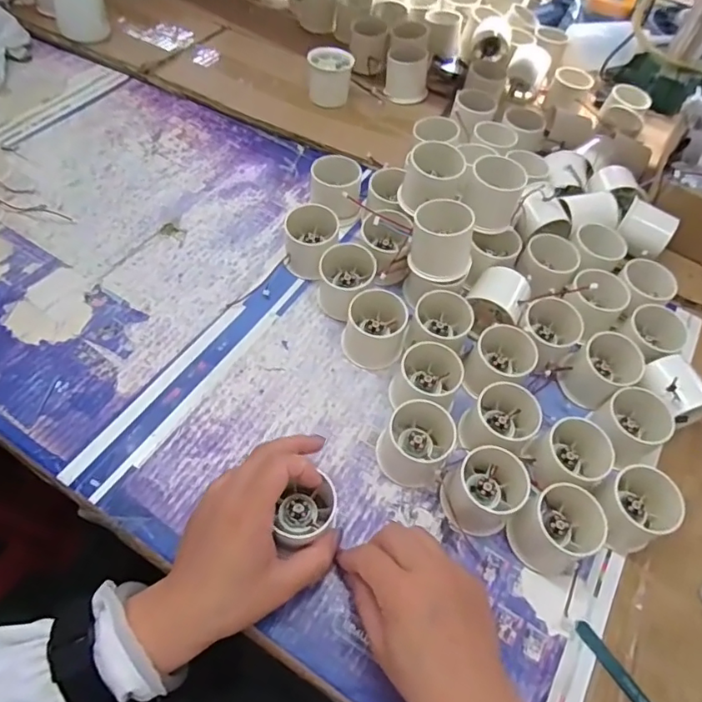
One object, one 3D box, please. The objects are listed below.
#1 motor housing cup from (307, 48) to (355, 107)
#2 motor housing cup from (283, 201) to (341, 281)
[{"bbox_3d":[-0.027,-0.343,0.665,0.054,0.046,0.055,3,57,-5],"label":"motor housing cup"},{"bbox_3d":[-0.039,-0.109,0.514,0.049,0.052,0.050,3,57,-5],"label":"motor housing cup"}]

